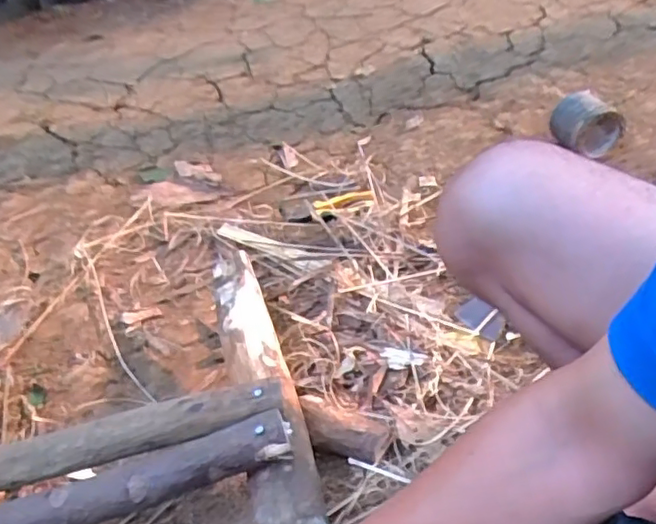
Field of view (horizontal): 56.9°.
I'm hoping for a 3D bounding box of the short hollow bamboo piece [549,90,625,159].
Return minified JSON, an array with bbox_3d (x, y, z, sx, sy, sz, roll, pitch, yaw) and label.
[{"bbox_3d":[0.432,-0.232,1.024,0.094,0.081,0.088,-25,47,-16],"label":"short hollow bamboo piece"}]

